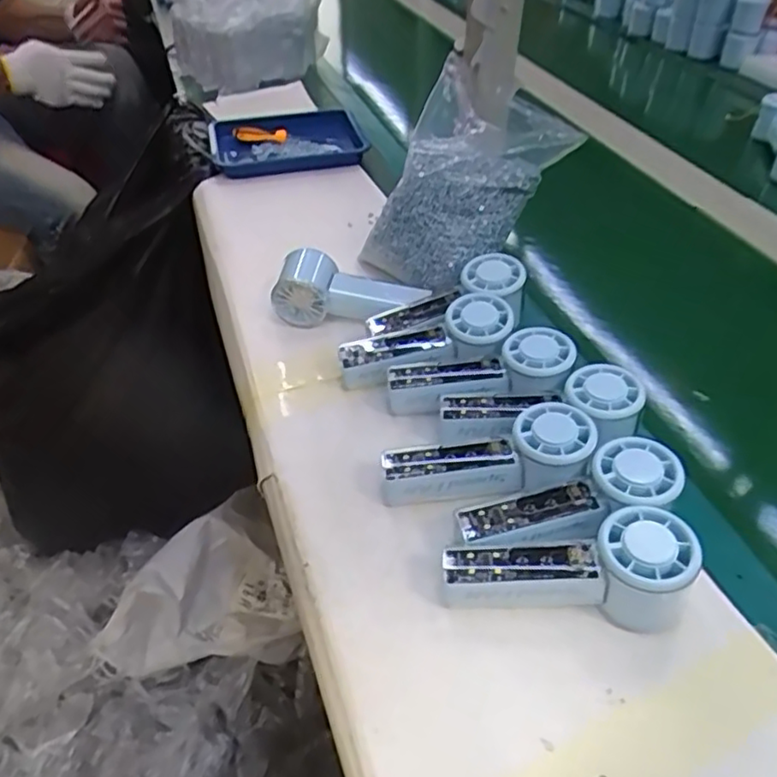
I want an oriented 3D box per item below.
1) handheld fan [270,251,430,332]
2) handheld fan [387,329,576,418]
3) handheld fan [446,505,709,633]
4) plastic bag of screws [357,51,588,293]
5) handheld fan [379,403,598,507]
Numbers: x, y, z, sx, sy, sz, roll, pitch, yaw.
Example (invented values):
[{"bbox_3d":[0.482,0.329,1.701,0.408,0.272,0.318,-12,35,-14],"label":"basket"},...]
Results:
[{"bbox_3d":[-0.035,-0.090,0.644,0.145,0.056,0.051,7,43,6],"label":"handheld fan"},{"bbox_3d":[0.072,-0.011,0.539,0.151,0.037,0.055,-13,41,13],"label":"handheld fan"},{"bbox_3d":[0.112,0.118,0.420,0.153,0.060,0.055,-7,42,10],"label":"handheld fan"},{"bbox_3d":[0.058,-0.185,0.636,0.155,0.208,0.059,40,17,15],"label":"plastic bag of screws"},{"bbox_3d":[0.071,0.055,0.480,0.156,0.048,0.062,-15,41,11],"label":"handheld fan"}]

